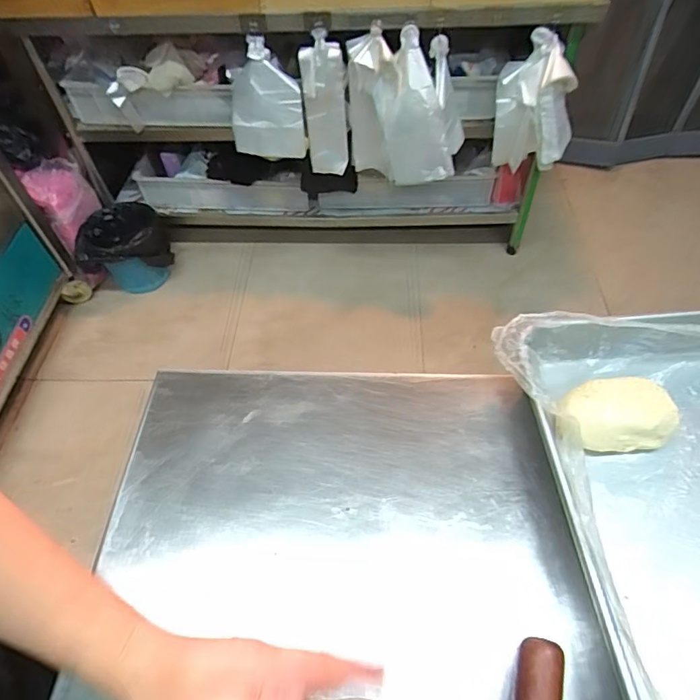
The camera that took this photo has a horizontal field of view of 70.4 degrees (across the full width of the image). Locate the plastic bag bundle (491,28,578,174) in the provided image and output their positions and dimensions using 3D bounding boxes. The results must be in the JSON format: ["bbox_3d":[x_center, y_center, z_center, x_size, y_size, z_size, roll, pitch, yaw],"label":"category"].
[{"bbox_3d":[0.477,-0.626,1.291,0.156,0.313,0.134,-25,56,-15],"label":"plastic bag bundle"}]

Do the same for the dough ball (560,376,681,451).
[{"bbox_3d":[0.219,0.053,0.413,0.083,0.035,0.048,-2,53,1],"label":"dough ball"}]

